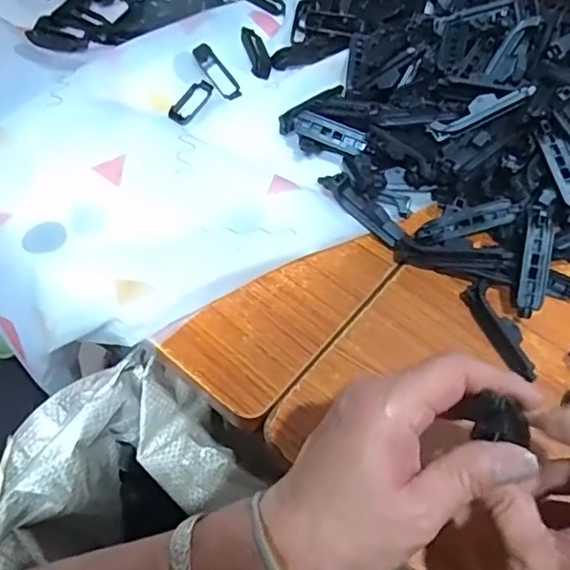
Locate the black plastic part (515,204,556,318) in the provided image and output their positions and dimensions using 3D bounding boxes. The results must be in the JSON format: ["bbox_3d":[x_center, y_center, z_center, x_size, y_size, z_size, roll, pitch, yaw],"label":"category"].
[{"bbox_3d":[0.174,-0.018,0.403,0.018,0.015,0.078,9,89,6],"label":"black plastic part"}]

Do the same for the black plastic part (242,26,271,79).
[{"bbox_3d":[-0.026,-0.211,0.524,0.019,0.008,0.059,-13,62,-8],"label":"black plastic part"}]

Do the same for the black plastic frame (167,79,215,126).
[{"bbox_3d":[-0.080,-0.156,0.495,0.018,0.004,0.056,33,58,-5],"label":"black plastic frame"}]

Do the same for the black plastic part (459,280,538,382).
[{"bbox_3d":[0.149,0.031,0.398,0.020,0.018,0.075,-20,63,-12],"label":"black plastic part"}]

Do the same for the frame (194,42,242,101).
[{"bbox_3d":[-0.059,-0.186,0.507,0.018,0.012,0.058,-37,85,-17],"label":"frame"}]

